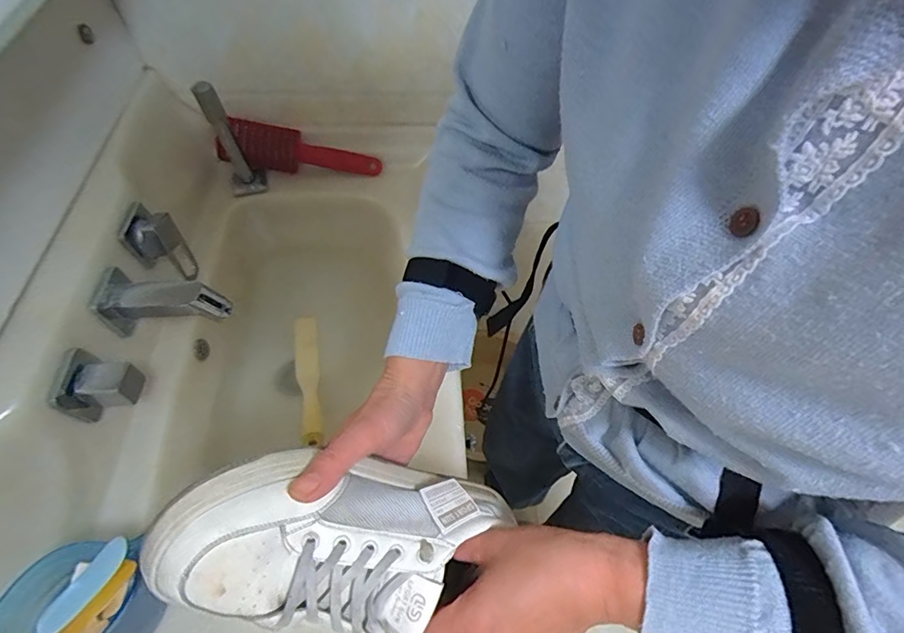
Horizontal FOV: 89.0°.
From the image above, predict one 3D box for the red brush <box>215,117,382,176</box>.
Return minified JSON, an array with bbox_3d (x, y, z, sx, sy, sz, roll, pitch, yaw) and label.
[{"bbox_3d":[-0.246,-0.272,0.747,0.251,0.083,0.043,-2,58,-4],"label":"red brush"}]

